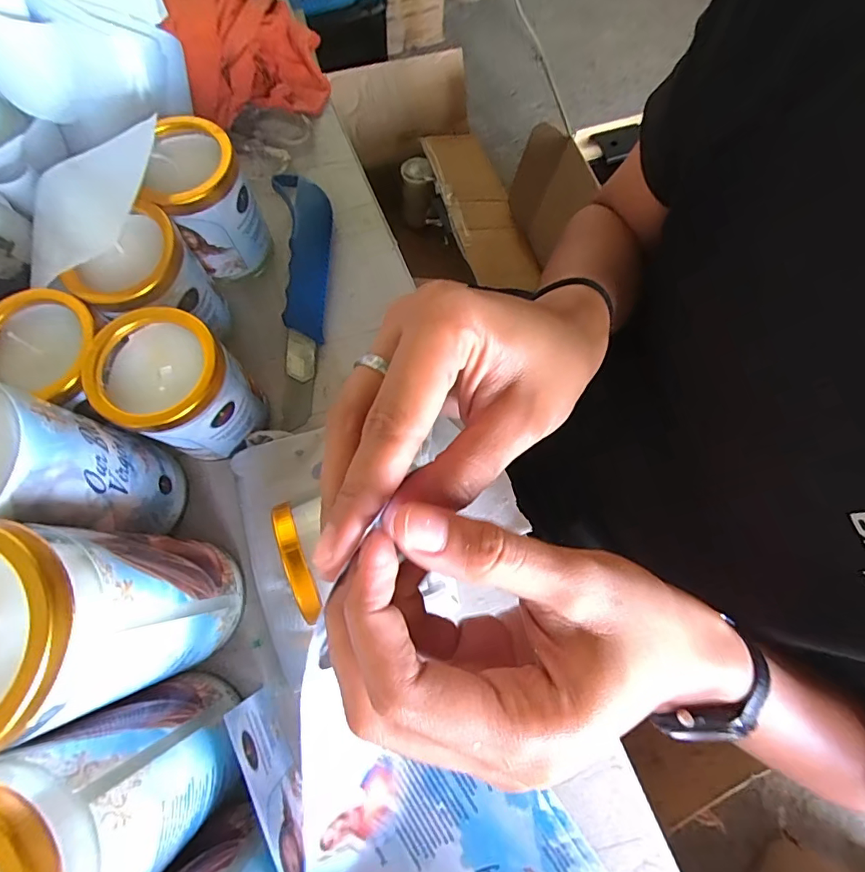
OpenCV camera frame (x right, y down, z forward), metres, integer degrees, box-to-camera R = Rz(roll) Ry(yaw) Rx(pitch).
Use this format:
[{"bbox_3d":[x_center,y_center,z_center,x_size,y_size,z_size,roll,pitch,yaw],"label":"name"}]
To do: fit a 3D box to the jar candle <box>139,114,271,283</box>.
[{"bbox_3d":[-0.136,-0.143,0.287,0.048,0.081,0.059,-18,74,-7],"label":"jar candle"}]

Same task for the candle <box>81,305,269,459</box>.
[{"bbox_3d":[-0.131,-0.021,0.250,0.060,0.087,0.058,1,73,-2],"label":"candle"}]

